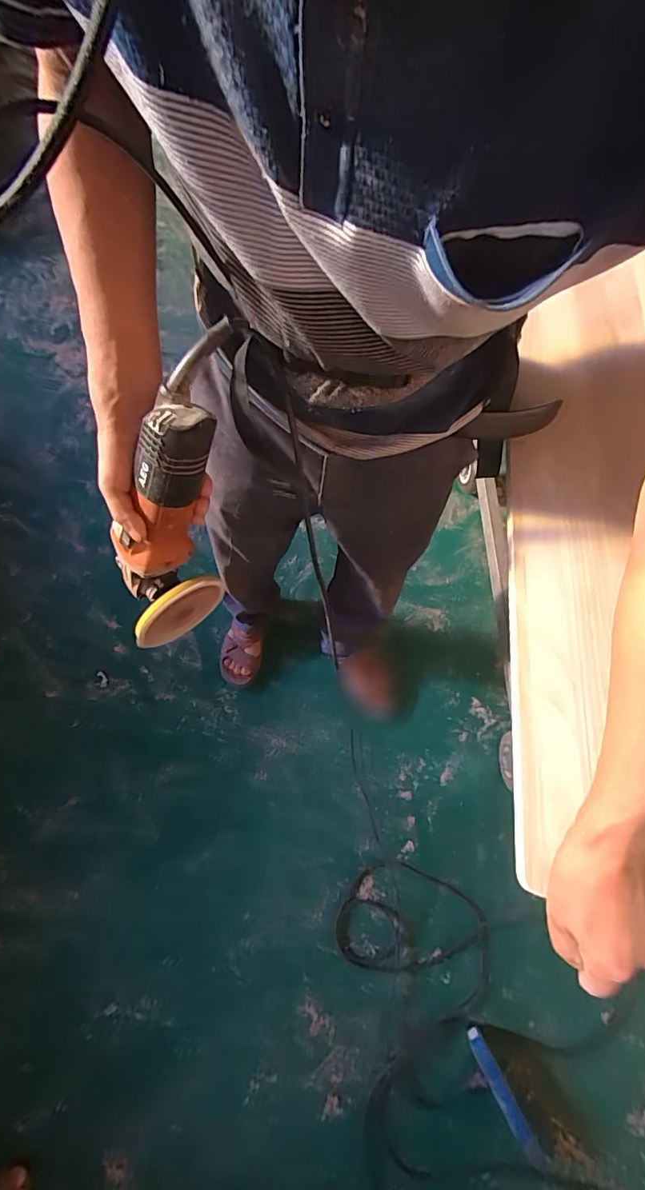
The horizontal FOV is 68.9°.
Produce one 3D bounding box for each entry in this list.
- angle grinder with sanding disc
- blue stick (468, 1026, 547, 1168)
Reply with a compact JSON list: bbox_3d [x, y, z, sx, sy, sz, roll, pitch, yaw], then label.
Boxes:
[{"bbox_3d":[-0.171,-0.074,0.495,0.105,0.275,0.098,34,44,14],"label":"angle grinder with sanding disc"},{"bbox_3d":[0.346,0.947,0.886,0.030,0.025,0.222,-27,68,-11],"label":"blue stick"}]

